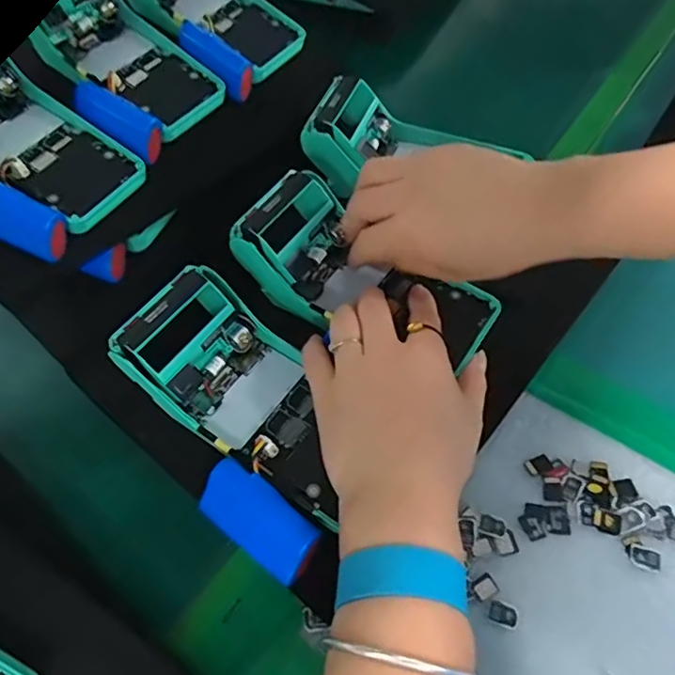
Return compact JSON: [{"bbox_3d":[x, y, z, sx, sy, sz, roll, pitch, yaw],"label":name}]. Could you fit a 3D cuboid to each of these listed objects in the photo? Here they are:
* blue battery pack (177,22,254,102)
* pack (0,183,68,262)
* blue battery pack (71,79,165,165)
[{"bbox_3d":[-0.100,-0.229,0.447,0.076,0.023,0.024,43,64,5],"label":"blue battery pack"},{"bbox_3d":[-0.214,-0.079,0.363,0.072,0.024,0.028,29,57,2],"label":"pack"},{"bbox_3d":[-0.163,-0.164,0.408,0.076,0.024,0.030,37,60,3],"label":"blue battery pack"}]

